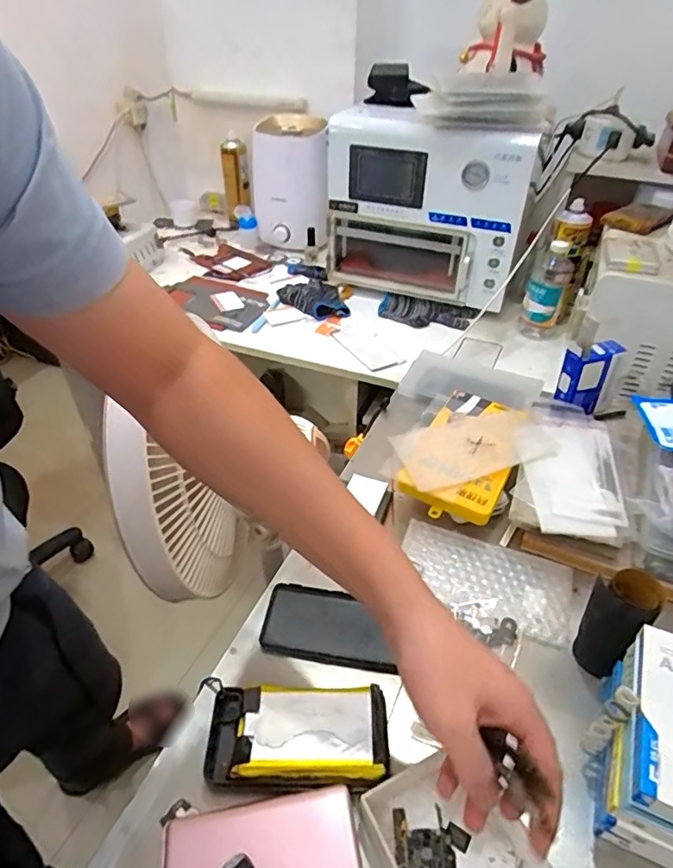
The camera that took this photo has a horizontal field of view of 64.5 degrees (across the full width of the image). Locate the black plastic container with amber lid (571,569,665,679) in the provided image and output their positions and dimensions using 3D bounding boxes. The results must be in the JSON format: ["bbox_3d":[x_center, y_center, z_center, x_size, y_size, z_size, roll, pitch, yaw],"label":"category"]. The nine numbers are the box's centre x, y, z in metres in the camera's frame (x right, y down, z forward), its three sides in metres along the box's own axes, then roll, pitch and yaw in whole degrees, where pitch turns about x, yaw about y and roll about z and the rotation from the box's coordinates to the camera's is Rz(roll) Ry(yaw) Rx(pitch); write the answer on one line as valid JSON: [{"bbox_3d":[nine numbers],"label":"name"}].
[{"bbox_3d":[0.231,0.155,0.447,0.046,0.084,0.048,-21,45,-24],"label":"black plastic container with amber lid"}]

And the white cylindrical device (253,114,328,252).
[{"bbox_3d":[-0.104,-0.556,1.213,0.159,0.262,0.142,-2,40,-4],"label":"white cylindrical device"}]

